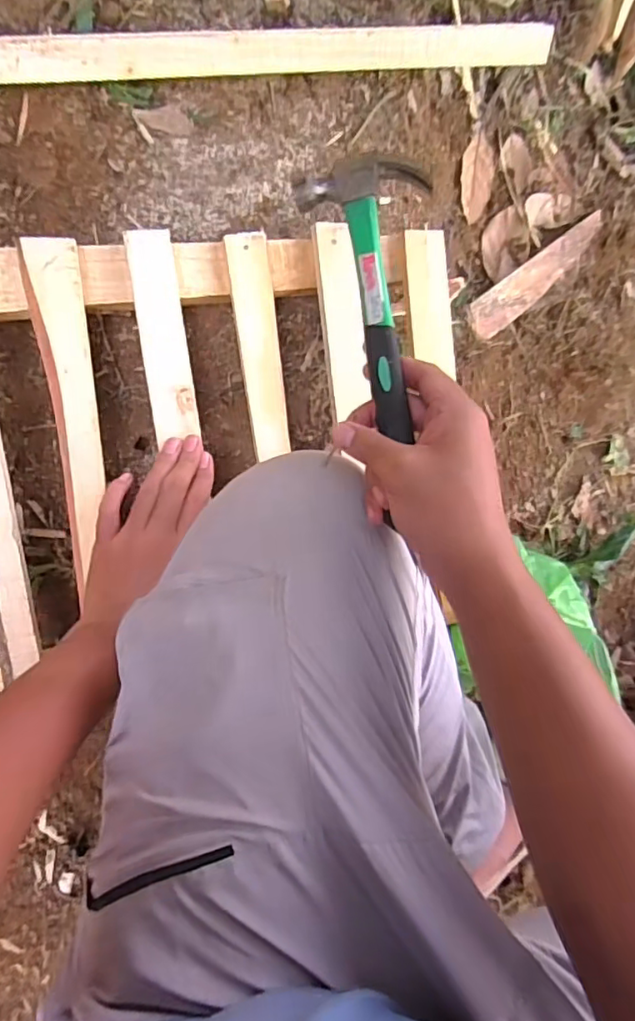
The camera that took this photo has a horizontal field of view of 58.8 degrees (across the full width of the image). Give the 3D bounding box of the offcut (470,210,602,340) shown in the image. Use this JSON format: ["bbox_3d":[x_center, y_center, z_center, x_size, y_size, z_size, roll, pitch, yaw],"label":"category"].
[{"bbox_3d":[0.301,-0.316,0.762,0.277,0.013,0.053,-40,119,-20],"label":"offcut"}]

